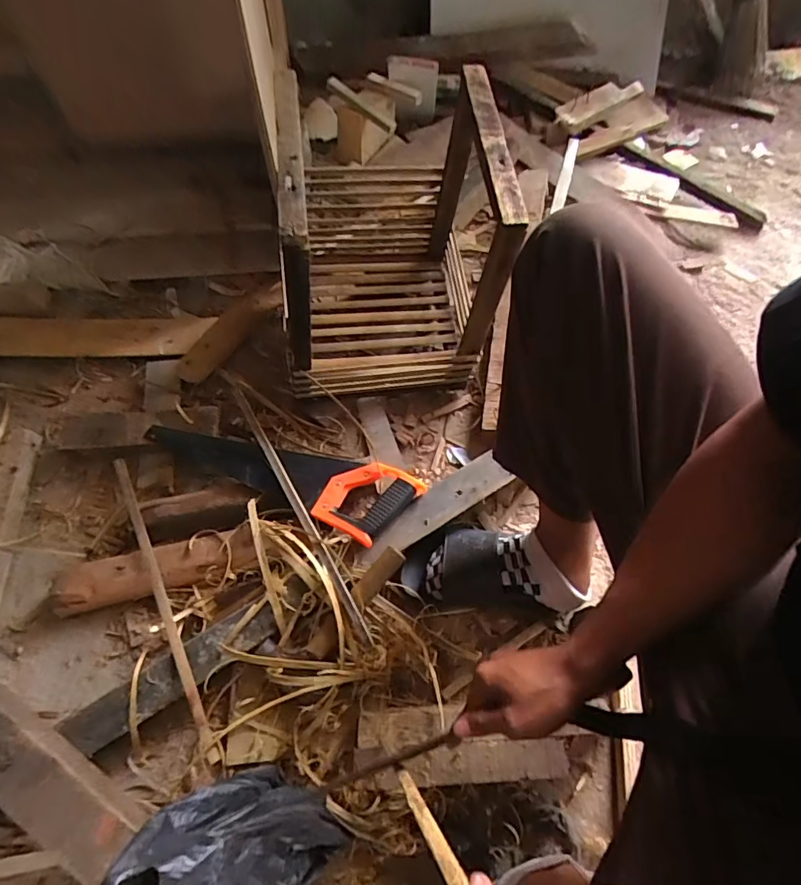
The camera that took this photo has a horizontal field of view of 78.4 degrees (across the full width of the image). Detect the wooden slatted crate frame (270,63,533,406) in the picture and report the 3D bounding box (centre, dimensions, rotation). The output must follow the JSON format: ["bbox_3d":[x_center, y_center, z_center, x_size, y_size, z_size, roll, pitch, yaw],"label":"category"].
[{"bbox_3d":[-0.024,-0.281,0.755,0.296,0.391,0.313,-5,63,-5],"label":"wooden slatted crate frame"}]

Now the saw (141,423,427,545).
[{"bbox_3d":[-0.181,0.032,0.757,0.420,0.032,0.116,22,63,16],"label":"saw"}]

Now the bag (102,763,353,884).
[{"bbox_3d":[-0.172,0.435,0.469,0.172,0.172,0.187,26,64,11],"label":"bag"}]

